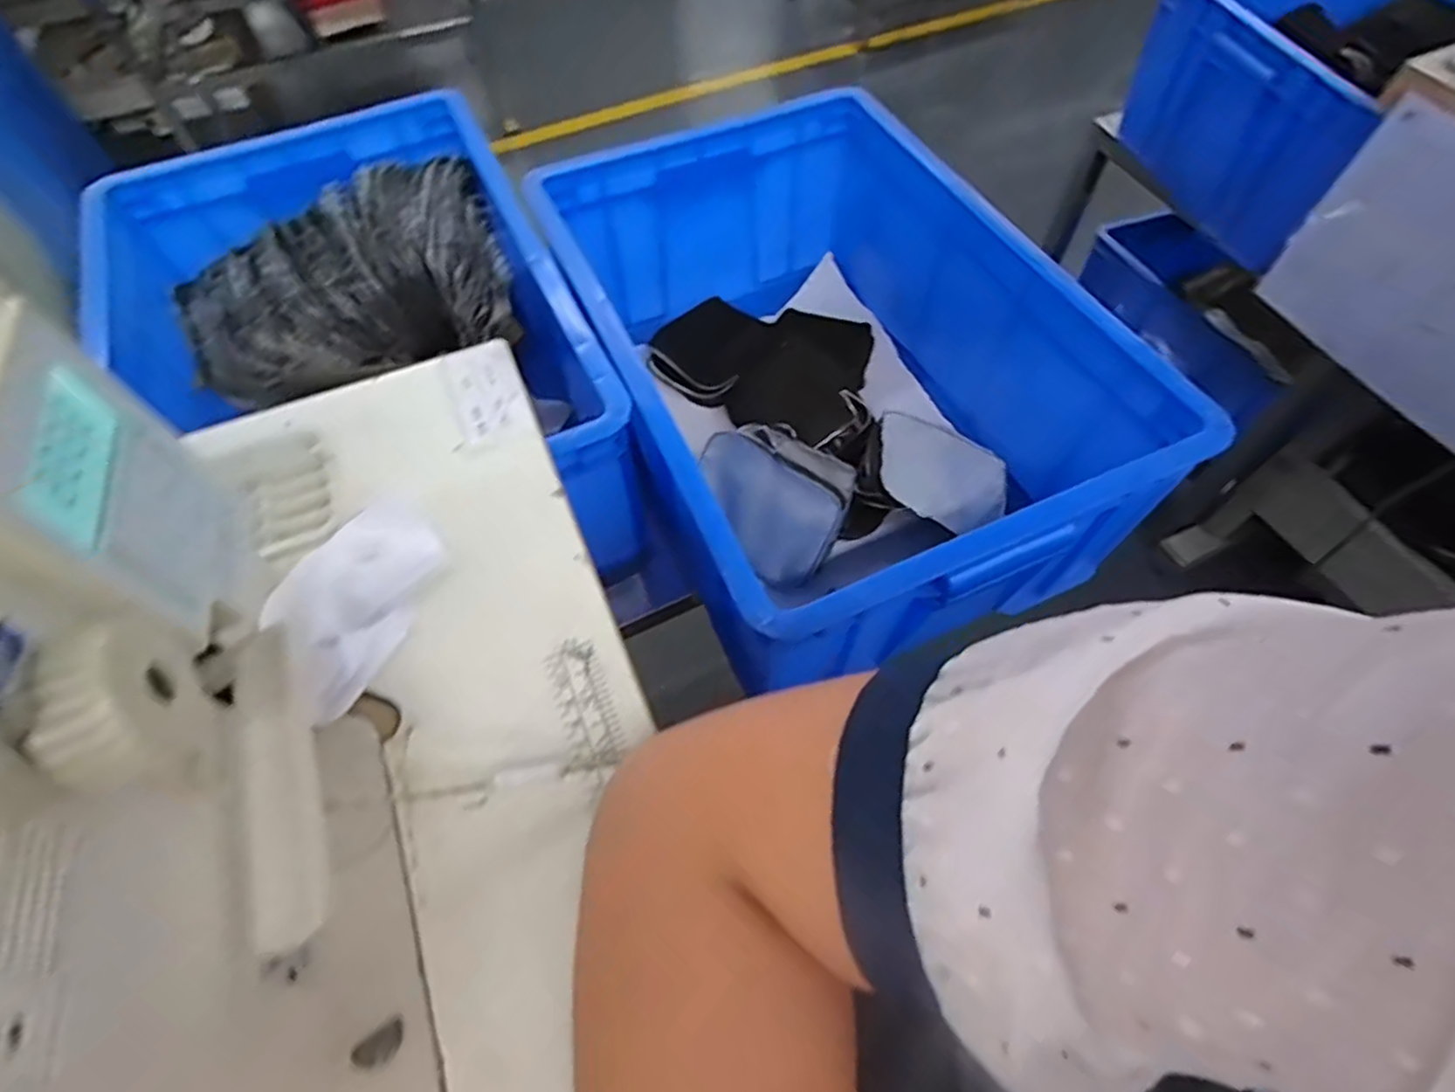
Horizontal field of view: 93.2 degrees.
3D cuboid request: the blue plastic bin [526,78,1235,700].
[{"bbox_3d":[0.078,-0.155,0.629,0.354,0.203,0.517,-23,60,-13],"label":"blue plastic bin"}]

